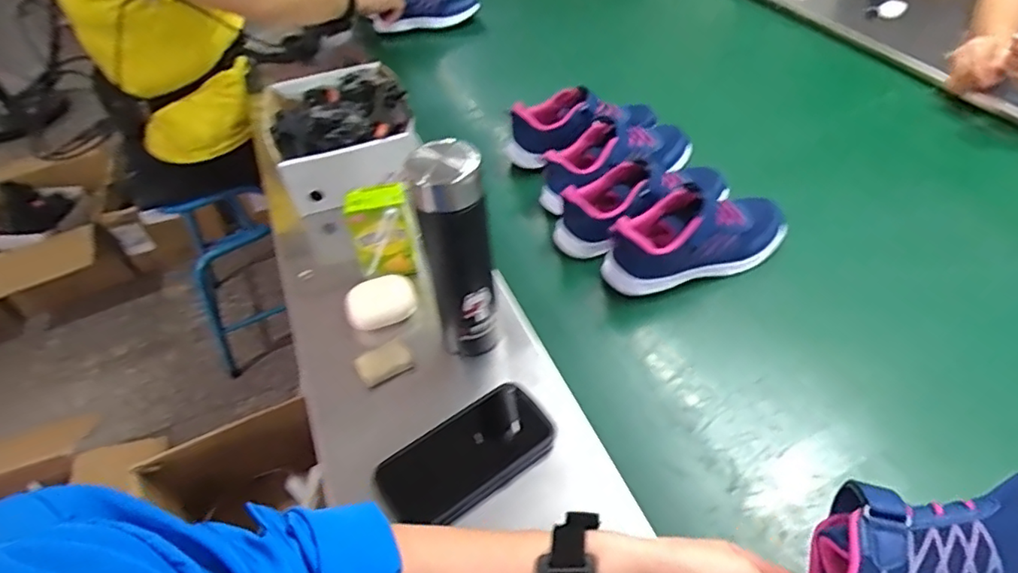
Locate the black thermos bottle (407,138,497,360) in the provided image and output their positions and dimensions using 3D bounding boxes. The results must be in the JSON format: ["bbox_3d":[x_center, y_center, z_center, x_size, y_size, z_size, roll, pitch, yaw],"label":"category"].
[{"bbox_3d":[-0.045,-0.025,0.540,0.060,0.224,0.058,-8,47,-1],"label":"black thermos bottle"}]

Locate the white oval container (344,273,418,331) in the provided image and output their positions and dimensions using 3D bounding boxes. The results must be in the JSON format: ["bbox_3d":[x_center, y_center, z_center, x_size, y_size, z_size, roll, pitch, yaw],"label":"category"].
[{"bbox_3d":[-0.144,0.017,0.653,0.078,0.036,0.066,-21,49,-12],"label":"white oval container"}]

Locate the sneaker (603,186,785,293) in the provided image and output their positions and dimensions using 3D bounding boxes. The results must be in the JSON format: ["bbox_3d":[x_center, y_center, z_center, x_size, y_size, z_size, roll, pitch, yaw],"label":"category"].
[{"bbox_3d":[0.219,-0.064,0.660,0.214,0.089,0.071,-14,47,-6],"label":"sneaker"}]

